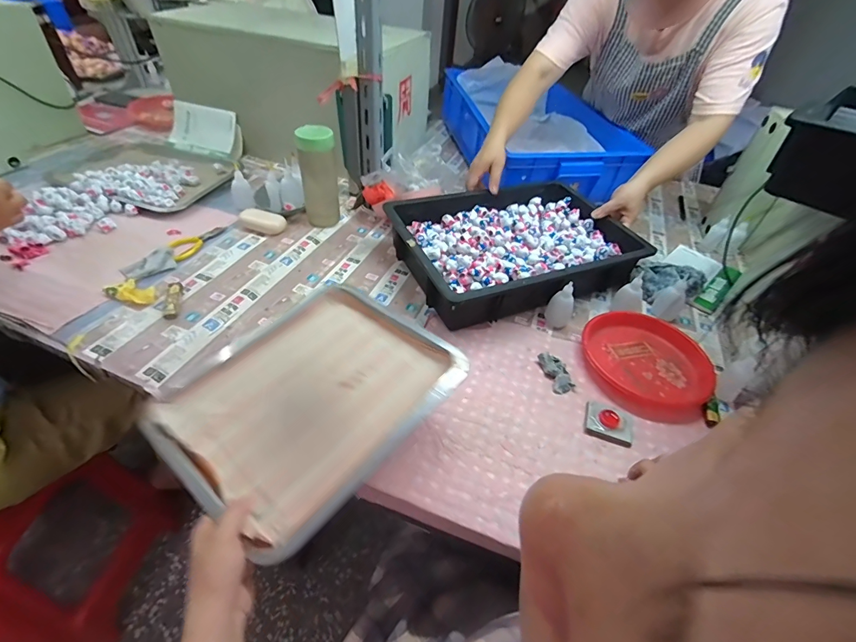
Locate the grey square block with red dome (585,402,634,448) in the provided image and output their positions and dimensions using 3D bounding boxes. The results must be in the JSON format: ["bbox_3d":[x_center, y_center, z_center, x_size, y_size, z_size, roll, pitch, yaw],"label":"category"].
[{"bbox_3d":[0.261,0.146,0.572,0.067,0.017,0.054,21,45,14],"label":"grey square block with red dome"}]

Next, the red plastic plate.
[{"bbox_3d":[0.357,0.066,0.659,0.199,0.039,0.208,4,44,-4],"label":"red plastic plate"}]

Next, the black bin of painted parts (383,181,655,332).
[{"bbox_3d":[0.160,-0.151,0.806,0.445,0.121,0.317,-10,46,-17],"label":"black bin of painted parts"}]

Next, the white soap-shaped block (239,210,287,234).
[{"bbox_3d":[-0.337,-0.205,0.816,0.089,0.028,0.044,13,44,6],"label":"white soap-shaped block"}]

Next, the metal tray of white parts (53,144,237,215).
[{"bbox_3d":[-0.658,-0.348,0.927,0.393,0.035,0.274,20,45,13],"label":"metal tray of white parts"}]

